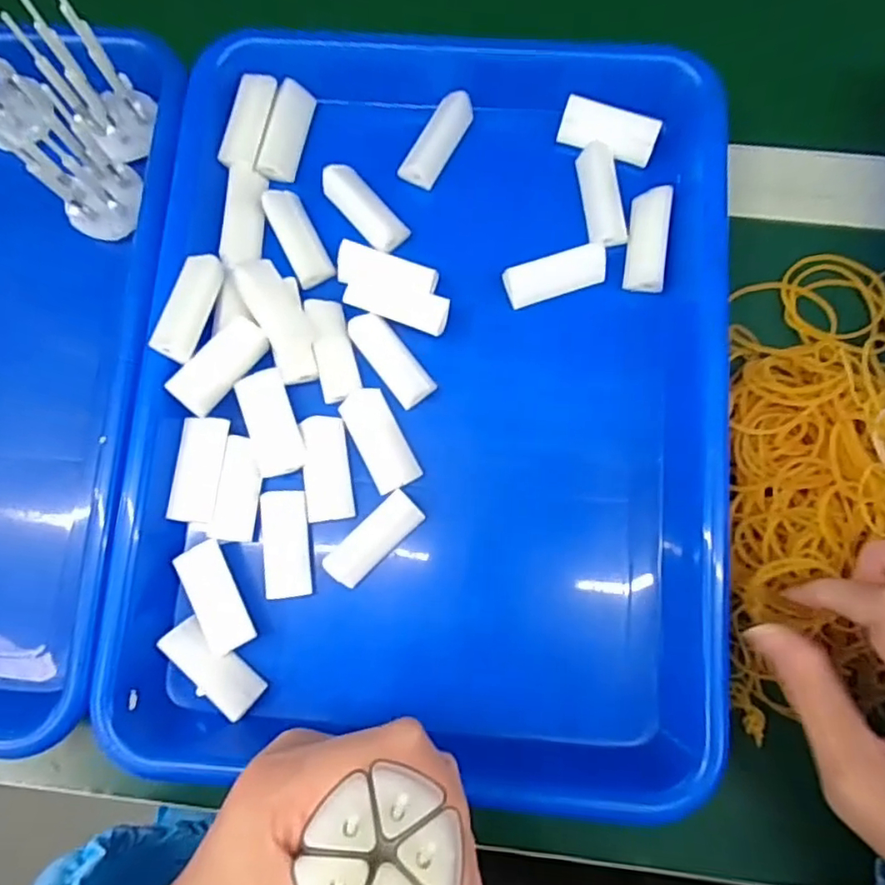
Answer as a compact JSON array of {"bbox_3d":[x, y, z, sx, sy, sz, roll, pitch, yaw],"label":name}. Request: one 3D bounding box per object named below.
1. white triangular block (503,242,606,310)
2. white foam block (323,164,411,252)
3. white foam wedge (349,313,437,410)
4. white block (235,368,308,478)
[{"bbox_3d":[0.052,-0.077,0.286,0.046,0.010,0.017,-17,80,-1],"label":"white triangular block"},{"bbox_3d":[-0.037,-0.111,0.291,0.018,0.010,0.046,-42,81,-5],"label":"white foam block"},{"bbox_3d":[-0.024,-0.038,0.282,0.018,0.008,0.047,-38,81,-5],"label":"white foam wedge"},{"bbox_3d":[-0.076,-0.009,0.274,0.021,0.007,0.046,-18,80,-1],"label":"white block"}]

